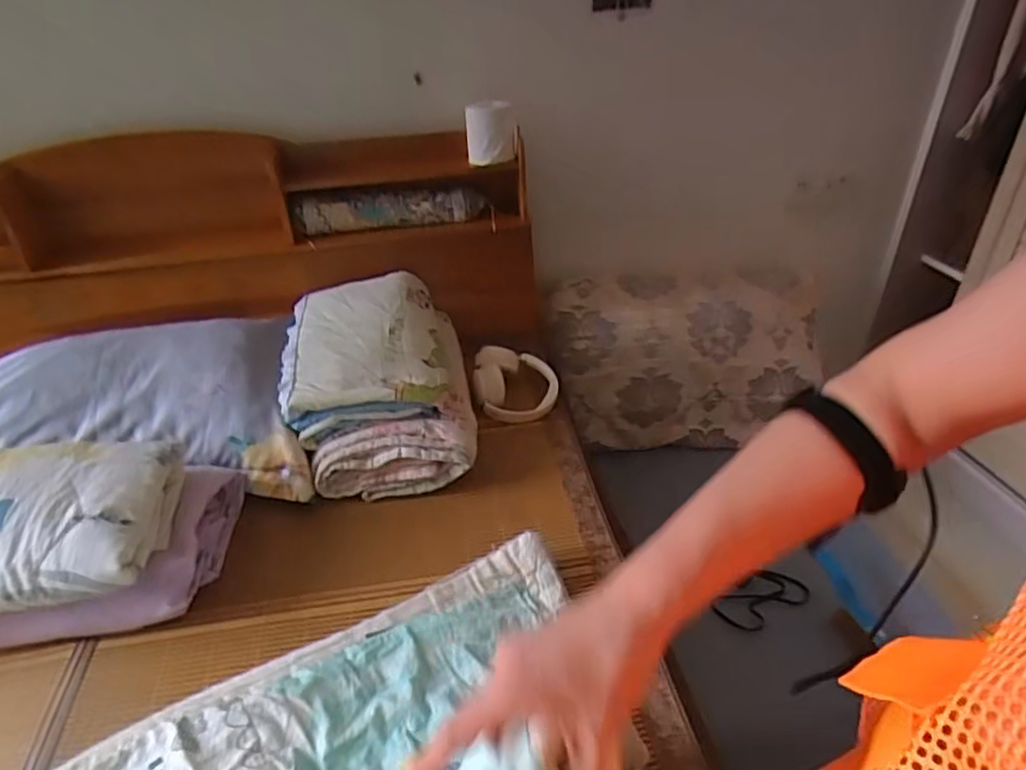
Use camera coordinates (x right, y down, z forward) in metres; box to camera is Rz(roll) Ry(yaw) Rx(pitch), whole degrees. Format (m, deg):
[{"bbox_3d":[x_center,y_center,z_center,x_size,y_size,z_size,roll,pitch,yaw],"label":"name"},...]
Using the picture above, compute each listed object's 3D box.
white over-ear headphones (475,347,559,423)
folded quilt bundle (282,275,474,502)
[{"bbox_3d":[0.006,-0.001,1.258,0.163,0.081,0.159,-4,34,-3],"label":"white over-ear headphones"},{"bbox_3d":[-0.247,-0.019,1.181,0.318,0.192,0.430,-8,35,-9],"label":"folded quilt bundle"}]

